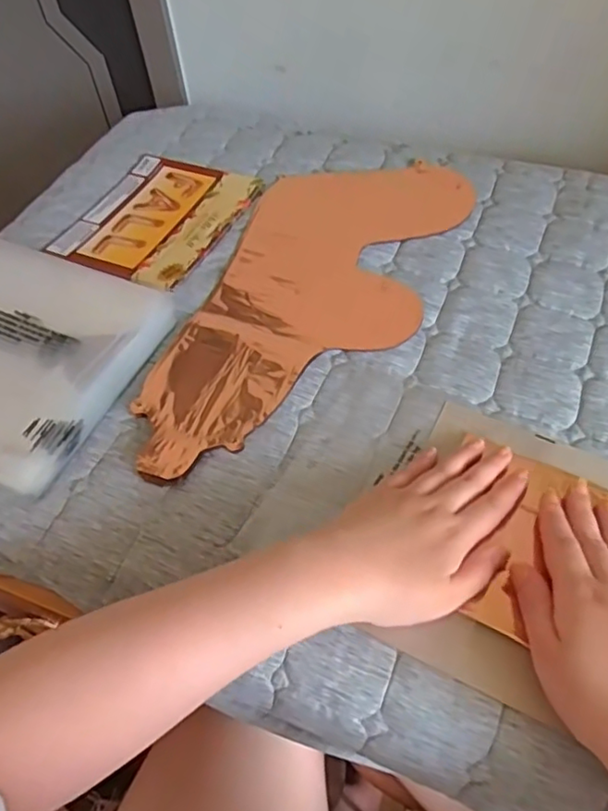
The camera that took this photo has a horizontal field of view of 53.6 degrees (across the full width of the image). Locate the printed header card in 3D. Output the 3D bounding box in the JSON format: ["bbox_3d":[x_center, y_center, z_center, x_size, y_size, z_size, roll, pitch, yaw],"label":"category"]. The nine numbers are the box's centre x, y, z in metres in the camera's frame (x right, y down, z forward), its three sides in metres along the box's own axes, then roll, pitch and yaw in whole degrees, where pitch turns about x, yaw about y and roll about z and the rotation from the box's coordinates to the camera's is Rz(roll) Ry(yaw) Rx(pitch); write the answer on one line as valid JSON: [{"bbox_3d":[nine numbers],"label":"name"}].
[{"bbox_3d":[-0.161,-0.210,0.666,0.167,0.007,0.199,19,57,19],"label":"printed header card"}]

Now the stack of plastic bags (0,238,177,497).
[{"bbox_3d":[-0.263,-0.052,0.536,0.227,0.038,0.219,17,57,18],"label":"stack of plastic bags"}]

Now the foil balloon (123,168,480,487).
[{"bbox_3d":[0.004,-0.107,0.566,0.201,0.013,0.440,17,57,18],"label":"foil balloon"}]

